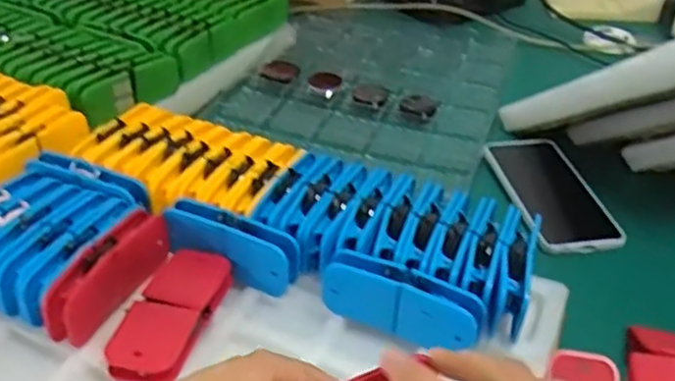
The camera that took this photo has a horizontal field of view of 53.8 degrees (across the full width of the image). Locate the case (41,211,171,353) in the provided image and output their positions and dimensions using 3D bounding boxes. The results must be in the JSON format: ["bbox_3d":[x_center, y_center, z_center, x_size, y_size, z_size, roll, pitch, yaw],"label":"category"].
[{"bbox_3d":[-0.162,0.059,0.472,0.023,0.047,0.112,17,38,21],"label":"case"}]

